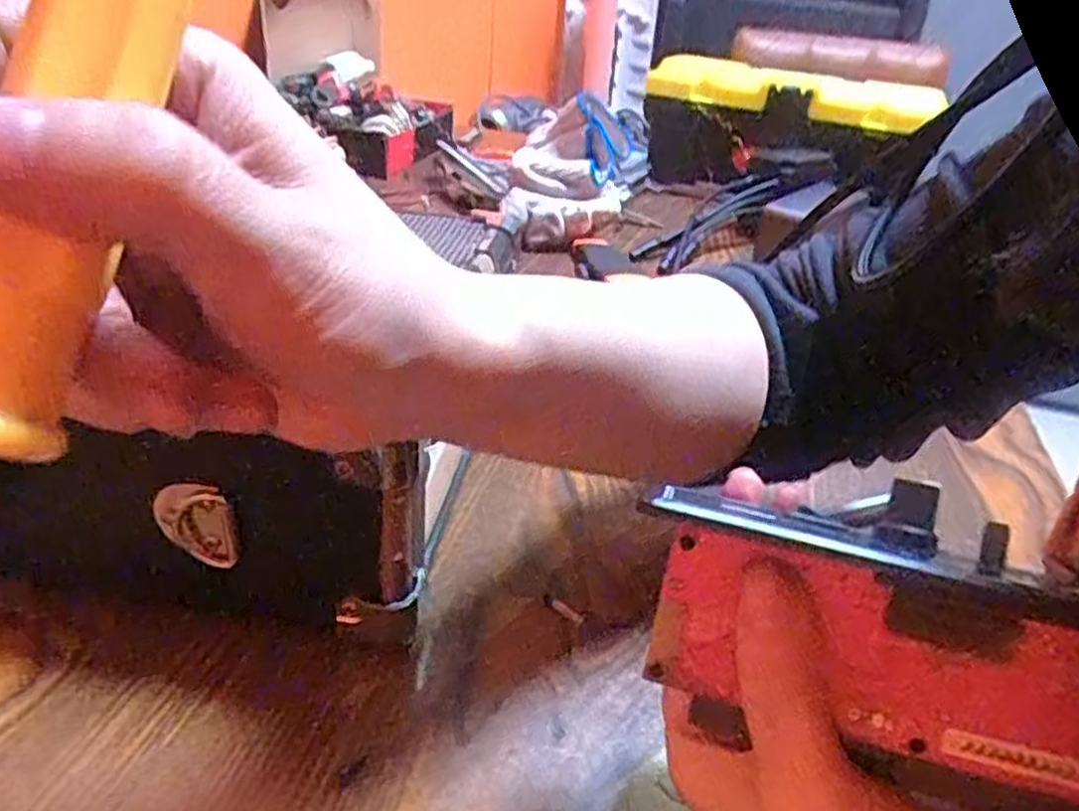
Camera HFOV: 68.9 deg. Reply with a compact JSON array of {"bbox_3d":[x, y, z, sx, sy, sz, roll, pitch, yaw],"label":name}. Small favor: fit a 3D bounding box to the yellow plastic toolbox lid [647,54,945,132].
[{"bbox_3d":[0.248,-0.306,0.768,0.270,0.042,0.062,11,29,13],"label":"yellow plastic toolbox lid"}]

